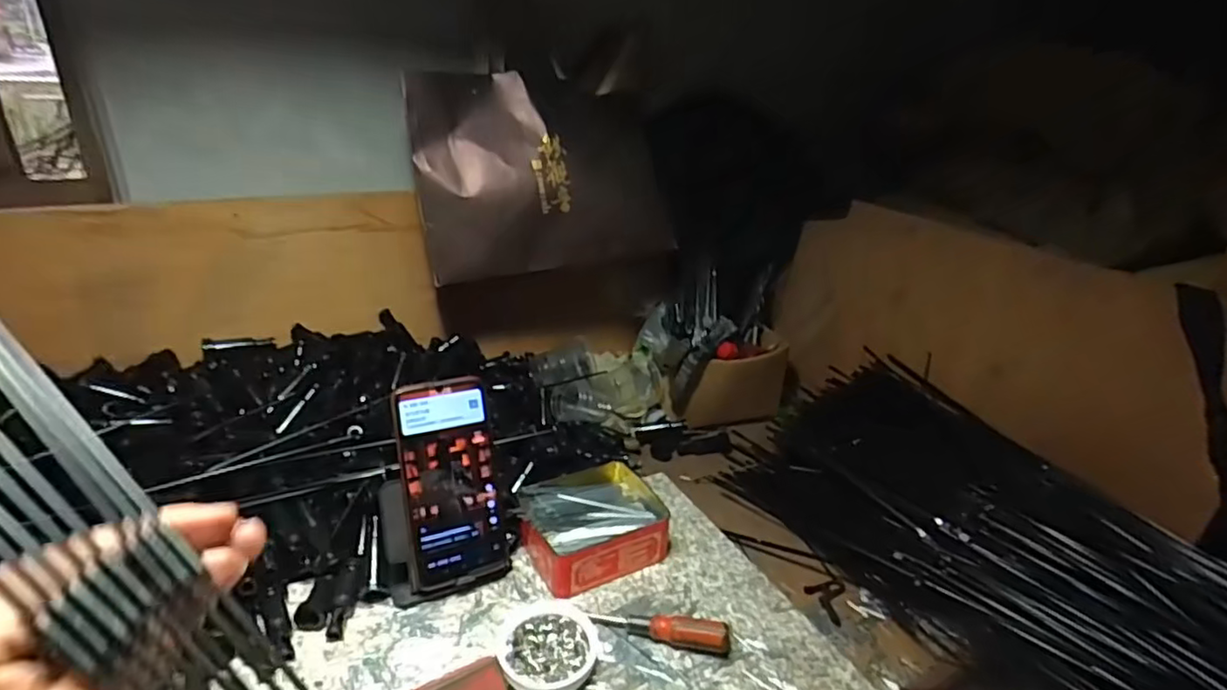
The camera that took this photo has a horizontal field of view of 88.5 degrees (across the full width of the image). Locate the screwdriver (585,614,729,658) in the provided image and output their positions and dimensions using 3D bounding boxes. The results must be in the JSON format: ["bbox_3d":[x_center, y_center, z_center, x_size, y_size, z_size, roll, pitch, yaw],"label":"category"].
[{"bbox_3d":[0.038,0.225,0.503,0.109,0.022,0.020,7,26,9],"label":"screwdriver"}]

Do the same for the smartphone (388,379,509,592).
[{"bbox_3d":[-0.136,0.114,0.529,0.077,0.166,0.011,-10,4,-24],"label":"smartphone"}]

